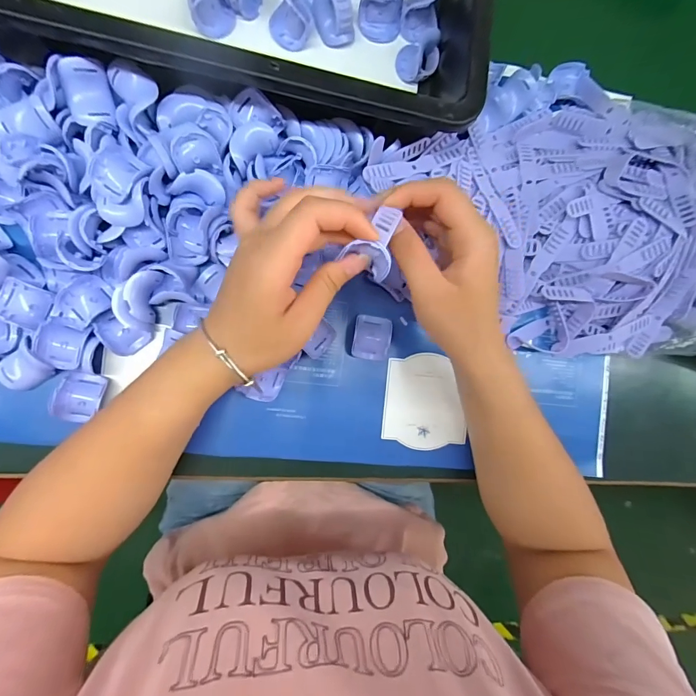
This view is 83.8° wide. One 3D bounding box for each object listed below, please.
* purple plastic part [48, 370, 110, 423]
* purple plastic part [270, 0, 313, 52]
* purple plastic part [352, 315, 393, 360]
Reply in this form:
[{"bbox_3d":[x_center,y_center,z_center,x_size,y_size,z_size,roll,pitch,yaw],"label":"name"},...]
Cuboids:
[{"bbox_3d":[-0.201,0.037,0.290,0.030,0.016,0.037,19,86,-8],"label":"purple plastic part"},{"bbox_3d":[-0.045,-0.265,0.308,0.032,0.023,0.043,-3,89,-9],"label":"purple plastic part"},{"bbox_3d":[0.020,-0.009,0.324,0.031,0.013,0.036,9,87,-9],"label":"purple plastic part"}]

